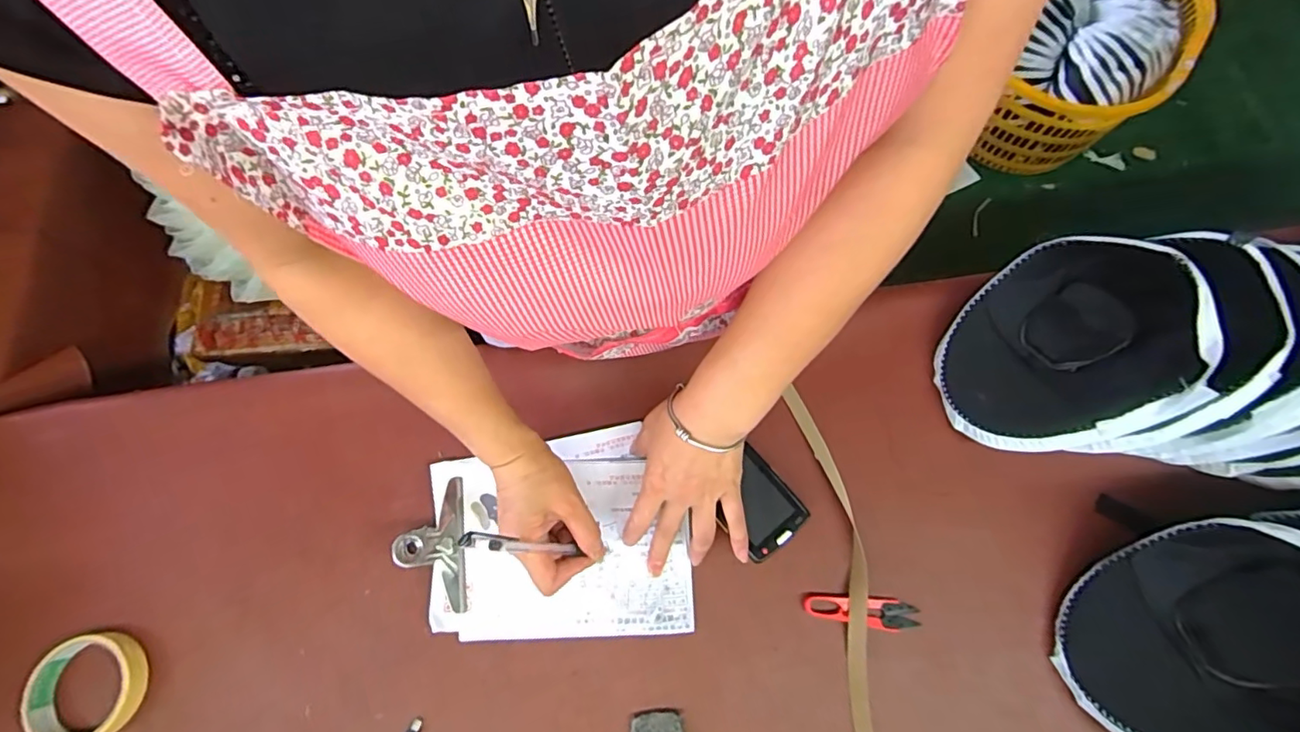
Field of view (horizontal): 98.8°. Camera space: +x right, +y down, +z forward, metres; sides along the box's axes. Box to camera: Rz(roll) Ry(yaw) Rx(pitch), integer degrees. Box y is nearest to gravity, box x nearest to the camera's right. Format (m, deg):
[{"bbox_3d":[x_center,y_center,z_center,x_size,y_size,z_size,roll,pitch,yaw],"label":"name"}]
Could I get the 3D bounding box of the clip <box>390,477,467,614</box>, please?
[{"bbox_3d":[-0.198,0.164,0.507,0.054,0.036,0.119,-7,73,-1],"label":"clip"}]

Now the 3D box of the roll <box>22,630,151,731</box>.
[{"bbox_3d":[-0.491,0.281,0.484,0.087,0.017,0.087,-22,74,-6],"label":"roll"}]

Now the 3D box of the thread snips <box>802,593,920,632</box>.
[{"bbox_3d":[0.189,0.220,0.499,0.099,0.008,0.027,5,73,2],"label":"thread snips"}]

